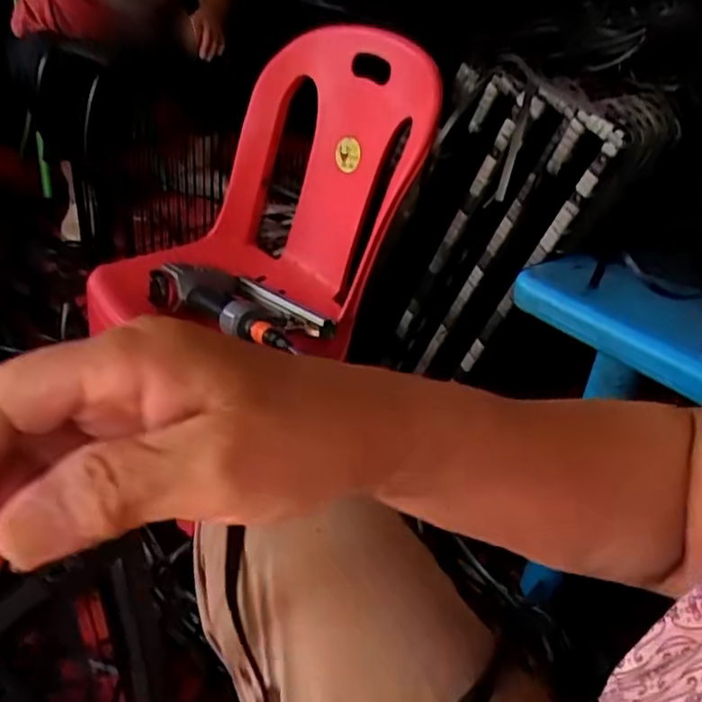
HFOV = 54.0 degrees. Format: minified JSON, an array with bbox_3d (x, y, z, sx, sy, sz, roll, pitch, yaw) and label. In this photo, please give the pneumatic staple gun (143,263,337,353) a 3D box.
[{"bbox_3d":[-0.144,-0.064,0.918,0.263,0.049,0.124,29,39,28],"label":"pneumatic staple gun"}]

